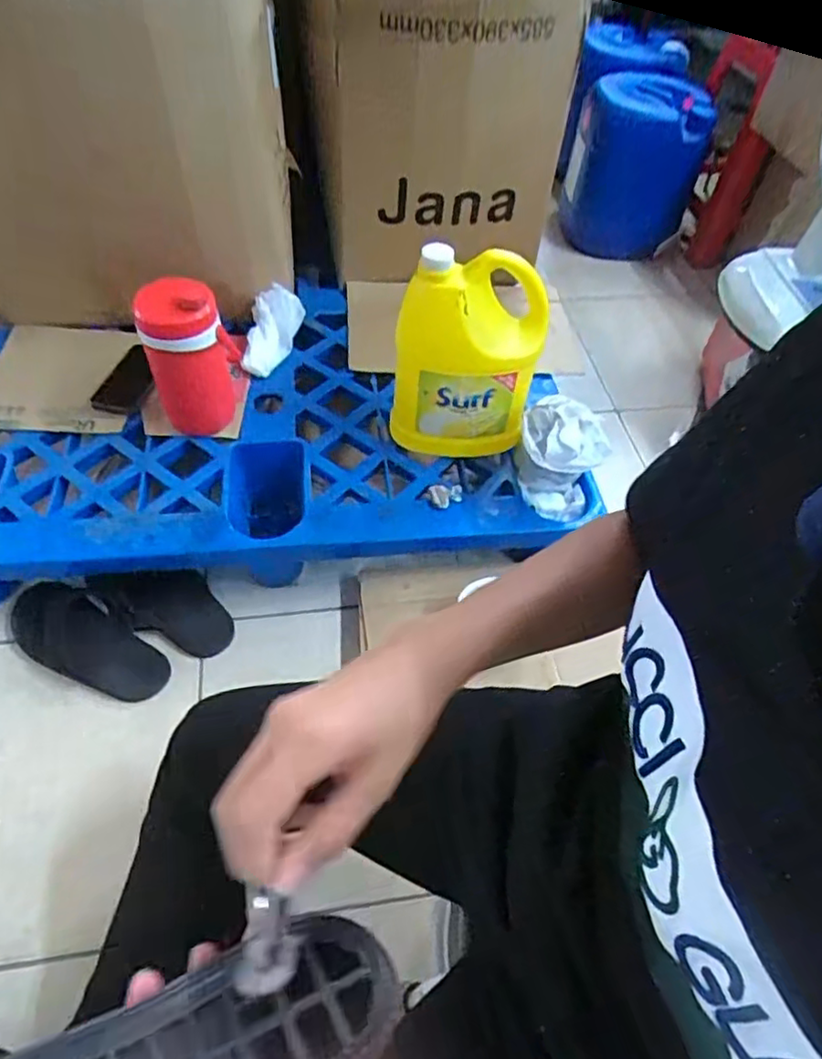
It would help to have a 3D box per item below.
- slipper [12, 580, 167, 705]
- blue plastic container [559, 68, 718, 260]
[{"bbox_3d":[-0.465,0.163,0.941,0.254,0.049,0.109,22,51,12],"label":"slipper"},{"bbox_3d":[0.522,-0.850,1.523,0.276,0.356,0.278,23,51,13],"label":"blue plastic container"}]

